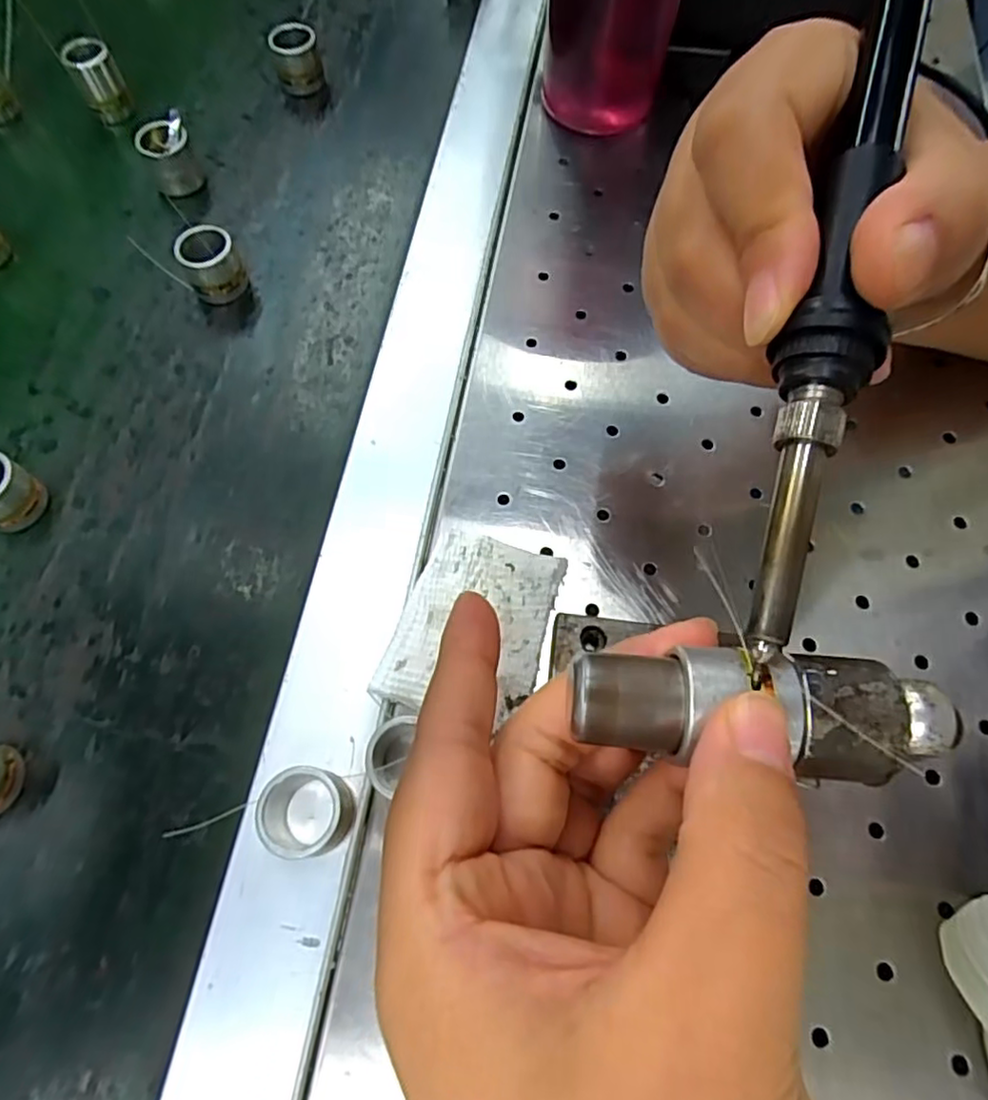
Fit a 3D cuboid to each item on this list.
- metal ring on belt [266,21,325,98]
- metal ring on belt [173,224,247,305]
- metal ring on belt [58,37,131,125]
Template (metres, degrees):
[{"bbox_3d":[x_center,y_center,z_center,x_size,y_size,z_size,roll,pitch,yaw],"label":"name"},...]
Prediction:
[{"bbox_3d":[-0.108,-0.267,0.354,0.025,0.029,0.023,-1,67,2],"label":"metal ring on belt"},{"bbox_3d":[-0.127,-0.128,0.291,0.025,0.028,0.024,-1,67,2],"label":"metal ring on belt"},{"bbox_3d":[-0.211,-0.249,0.346,0.022,0.037,0.018,-27,68,-9],"label":"metal ring on belt"}]

